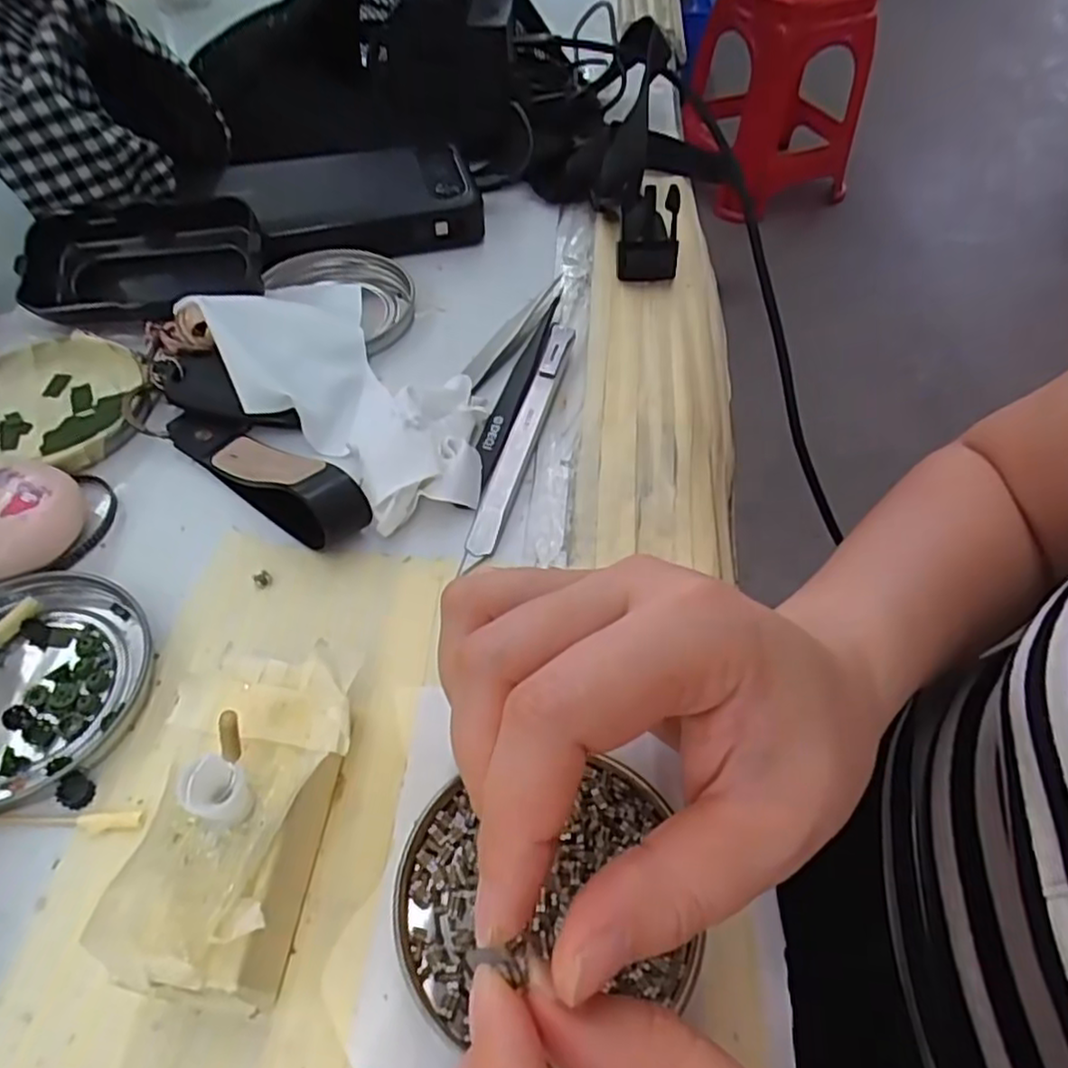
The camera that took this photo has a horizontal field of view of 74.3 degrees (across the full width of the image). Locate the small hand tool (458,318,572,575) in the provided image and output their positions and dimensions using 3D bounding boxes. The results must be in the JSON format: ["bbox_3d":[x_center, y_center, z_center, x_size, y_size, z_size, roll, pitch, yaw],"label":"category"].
[{"bbox_3d":[-0.004,-0.045,0.295,0.012,0.006,0.137,14,54,9],"label":"small hand tool"}]

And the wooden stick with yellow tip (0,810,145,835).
[{"bbox_3d":[-0.141,0.082,0.201,0.057,0.004,0.006,0,53,-1],"label":"wooden stick with yellow tip"}]

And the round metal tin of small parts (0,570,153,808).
[{"bbox_3d":[-0.166,0.048,0.224,0.076,0.009,0.076,1,53,-1],"label":"round metal tin of small parts"}]

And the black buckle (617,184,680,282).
[{"bbox_3d":[0.057,-0.148,0.348,0.030,0.042,0.012,-2,23,-4],"label":"black buckle"}]

